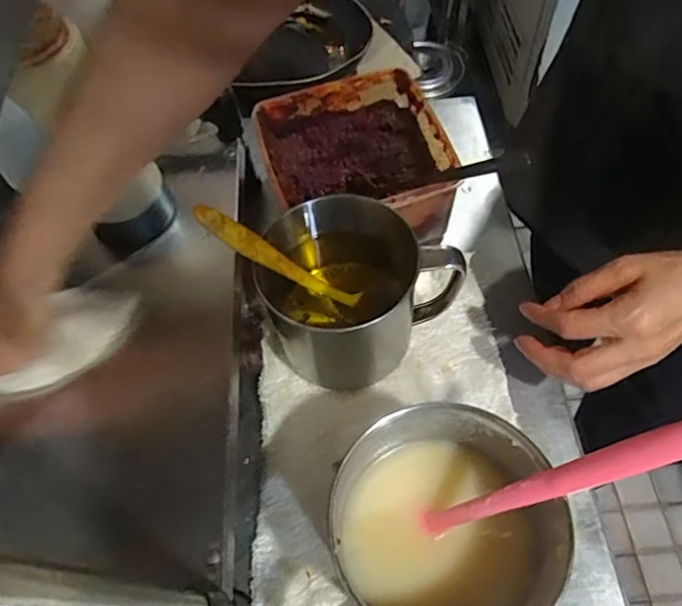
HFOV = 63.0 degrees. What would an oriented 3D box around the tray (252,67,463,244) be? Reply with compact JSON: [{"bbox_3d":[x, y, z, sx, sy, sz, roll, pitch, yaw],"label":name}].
[{"bbox_3d":[0.012,-0.117,0.496,0.147,0.075,0.151,-15,61,-6],"label":"tray"}]

